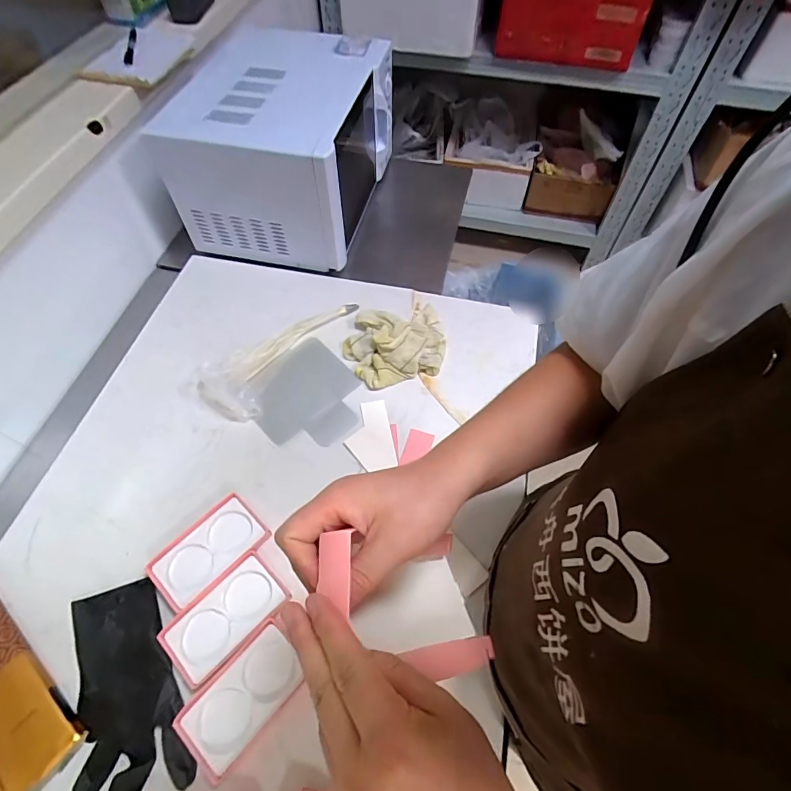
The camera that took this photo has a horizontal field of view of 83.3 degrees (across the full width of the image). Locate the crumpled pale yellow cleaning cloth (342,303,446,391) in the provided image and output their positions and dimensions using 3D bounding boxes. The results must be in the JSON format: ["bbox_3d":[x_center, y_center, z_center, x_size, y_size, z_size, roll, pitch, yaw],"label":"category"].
[{"bbox_3d":[0.002,-0.099,0.780,0.175,0.050,0.148,-14,60,-9],"label":"crumpled pale yellow cleaning cloth"}]

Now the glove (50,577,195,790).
[{"bbox_3d":[-0.331,0.350,0.536,0.122,0.010,0.237,-21,62,-13],"label":"glove"}]

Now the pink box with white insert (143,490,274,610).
[{"bbox_3d":[-0.258,0.212,0.616,0.146,0.017,0.086,-37,67,-21],"label":"pink box with white insert"}]

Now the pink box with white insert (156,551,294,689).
[{"bbox_3d":[-0.216,0.282,0.570,0.145,0.016,0.085,-40,68,-22],"label":"pink box with white insert"}]

